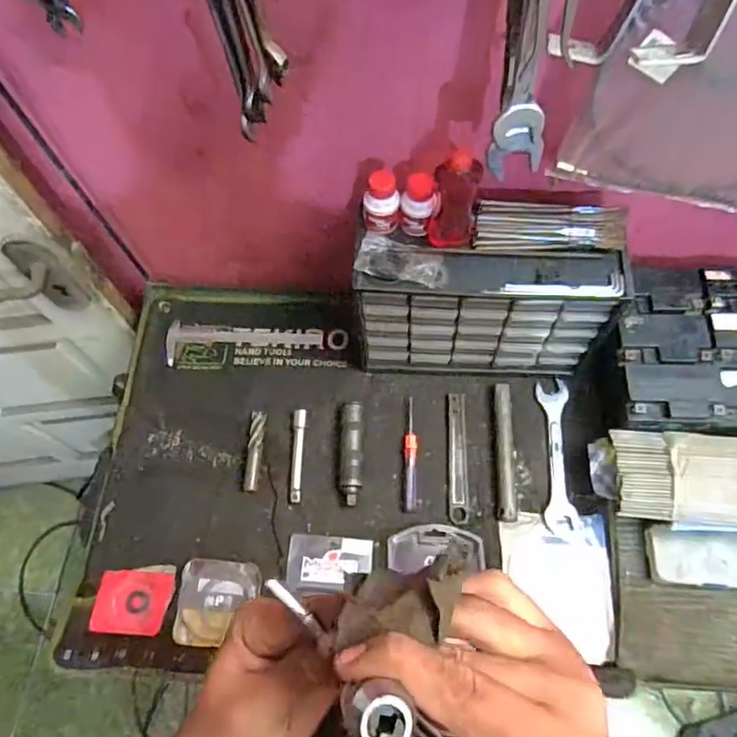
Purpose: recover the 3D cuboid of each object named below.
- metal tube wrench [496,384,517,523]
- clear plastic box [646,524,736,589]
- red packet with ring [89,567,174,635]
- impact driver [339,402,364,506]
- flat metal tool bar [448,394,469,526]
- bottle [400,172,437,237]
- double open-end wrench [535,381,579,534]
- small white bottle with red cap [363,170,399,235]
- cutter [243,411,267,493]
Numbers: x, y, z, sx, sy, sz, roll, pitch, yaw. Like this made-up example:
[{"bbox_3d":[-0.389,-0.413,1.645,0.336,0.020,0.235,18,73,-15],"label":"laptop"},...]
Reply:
[{"bbox_3d":[0.178,0.105,0.727,0.023,0.018,0.179,3,65,4],"label":"metal tube wrench"},{"bbox_3d":[0.401,0.223,0.664,0.131,0.017,0.066,3,86,8],"label":"clear plastic box"},{"bbox_3d":[-0.283,0.278,0.679,0.088,0.008,0.079,3,65,4],"label":"red packet with ring"},{"bbox_3d":[-0.022,0.110,0.738,0.029,0.029,0.134,0,65,3],"label":"impact driver"},{"bbox_3d":[0.118,0.115,0.742,0.024,0.004,0.172,2,65,3],"label":"flat metal tool bar"},{"bbox_3d":[0.054,-0.174,0.613,0.036,0.074,0.030,0,65,3],"label":"bottle"},{"bbox_3d":[0.248,0.113,0.740,0.040,0.012,0.200,2,65,3],"label":"double open-end wrench"},{"bbox_3d":[0.014,-0.178,0.611,0.037,0.063,0.035,-4,65,0],"label":"small white bottle with red cap"},{"bbox_3d":[-0.149,0.109,0.741,0.019,0.017,0.104,3,65,4],"label":"cutter"}]

